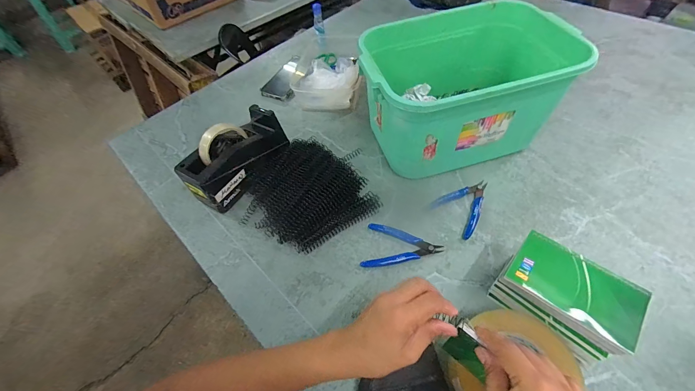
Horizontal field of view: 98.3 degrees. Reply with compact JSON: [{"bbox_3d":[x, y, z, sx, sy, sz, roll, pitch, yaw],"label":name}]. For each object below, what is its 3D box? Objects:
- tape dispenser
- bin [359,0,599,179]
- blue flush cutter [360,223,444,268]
[{"bbox_3d":[-0.206,-0.078,0.558,0.087,0.094,0.203,30,63,24],"label":"tape dispenser"},{"bbox_3d":[0.200,-0.193,0.559,0.339,0.185,0.250,-15,54,-7],"label":"bin"},{"bbox_3d":[0.089,0.084,0.484,0.119,0.011,0.077,6,55,9],"label":"blue flush cutter"}]

